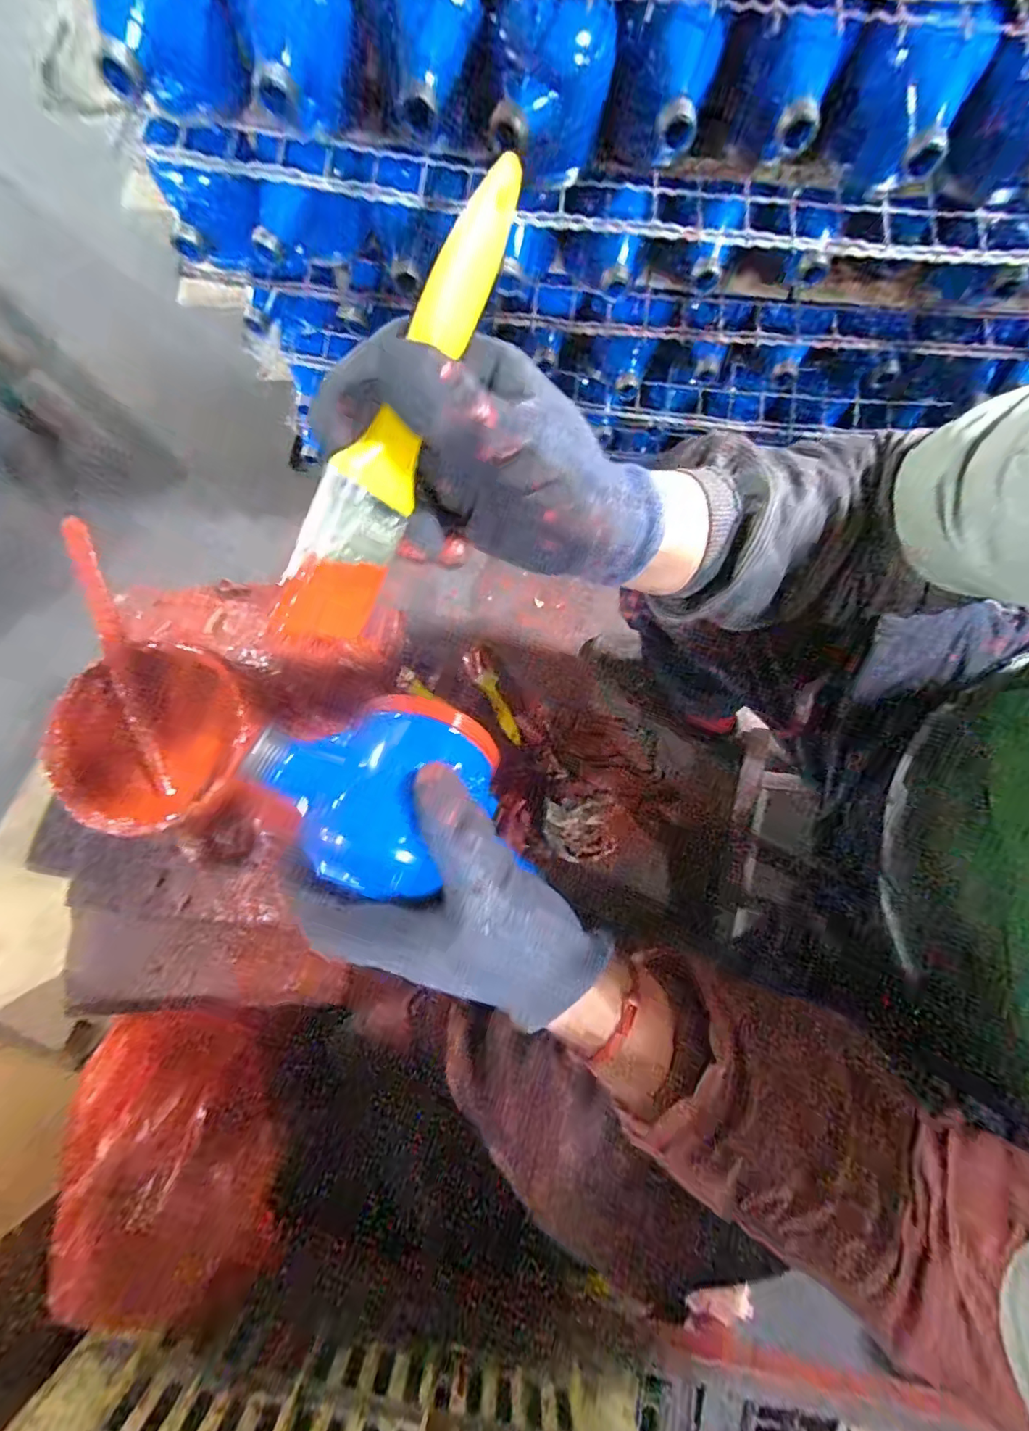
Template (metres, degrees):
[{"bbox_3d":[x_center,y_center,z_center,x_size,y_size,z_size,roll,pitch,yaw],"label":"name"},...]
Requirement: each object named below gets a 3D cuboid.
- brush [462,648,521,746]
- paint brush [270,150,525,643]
[{"bbox_3d":[-0.031,-0.028,0.753,0.036,0.022,0.150,-25,79,-6],"label":"brush"},{"bbox_3d":[-0.042,-0.104,0.187,0.027,0.046,0.169,22,87,4],"label":"paint brush"}]

